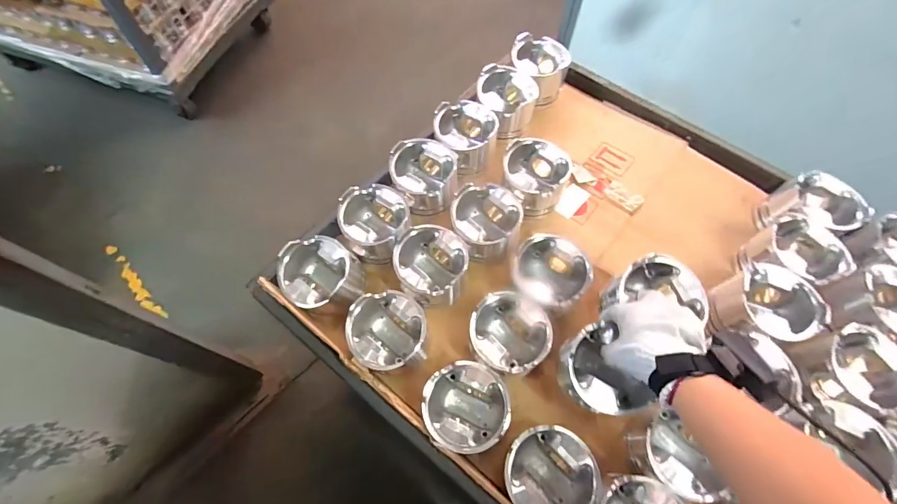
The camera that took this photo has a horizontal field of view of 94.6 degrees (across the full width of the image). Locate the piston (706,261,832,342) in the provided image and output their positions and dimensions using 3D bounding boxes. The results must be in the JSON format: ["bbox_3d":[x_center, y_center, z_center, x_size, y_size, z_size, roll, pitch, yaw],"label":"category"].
[{"bbox_3d":[0.465,0.084,0.613,0.121,0.081,0.105,24,66,11],"label":"piston"}]

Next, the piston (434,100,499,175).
[{"bbox_3d":[0.031,-0.210,0.770,0.112,0.087,0.119,0,64,-1],"label":"piston"}]

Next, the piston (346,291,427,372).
[{"bbox_3d":[-0.089,0.125,0.620,0.107,0.102,0.107,0,64,-1],"label":"piston"}]

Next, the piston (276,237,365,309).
[{"bbox_3d":[-0.199,0.041,0.661,0.114,0.092,0.112,-34,69,-16],"label":"piston"}]

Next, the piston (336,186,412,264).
[{"bbox_3d":[-0.120,-0.051,0.689,0.106,0.081,0.109,0,64,-1],"label":"piston"}]

